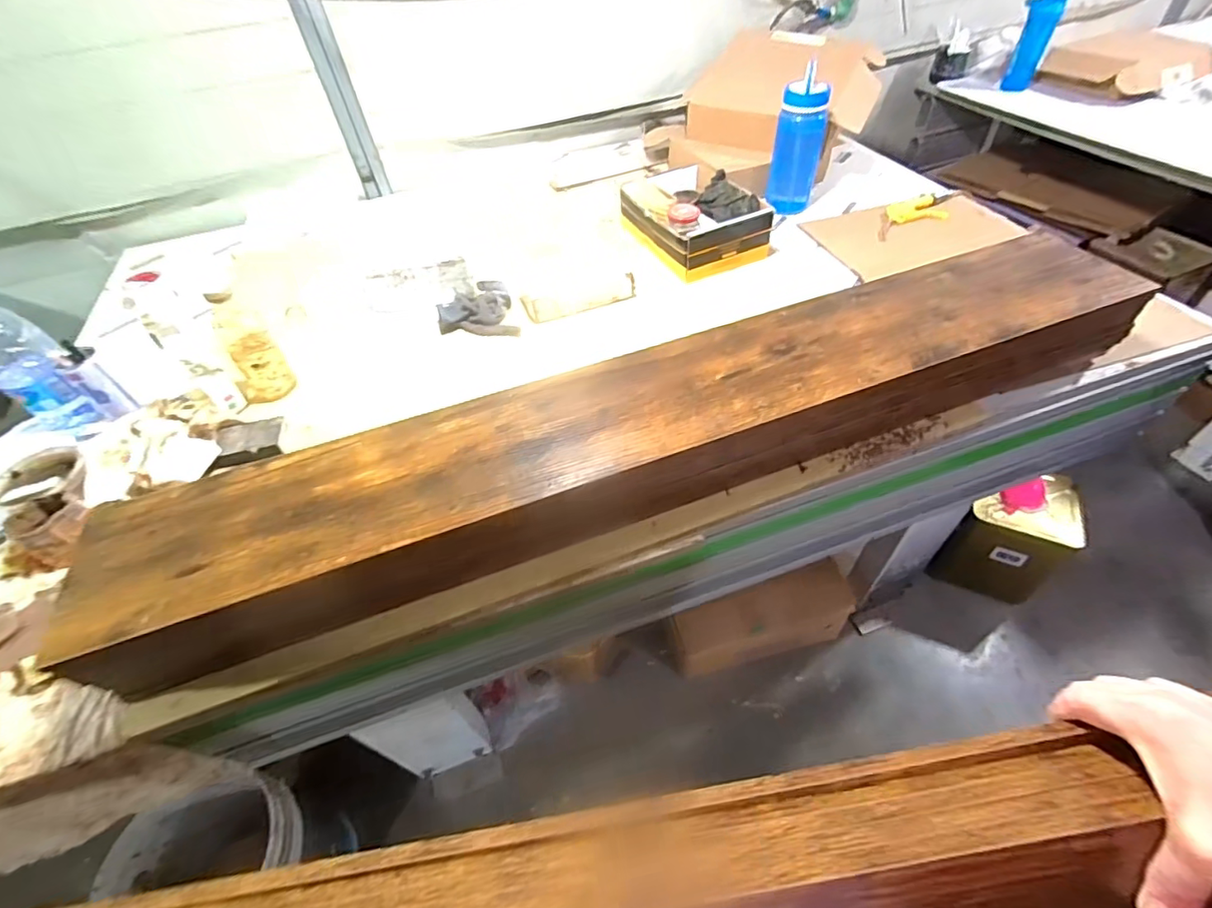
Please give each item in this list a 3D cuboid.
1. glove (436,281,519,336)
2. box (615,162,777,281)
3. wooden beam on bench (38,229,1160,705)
[{"bbox_3d":[-0.254,-0.274,1.028,0.150,0.053,0.138,-14,49,-6],"label":"glove"},{"bbox_3d":[0.170,-0.528,1.181,0.257,0.114,0.332,-25,51,-15],"label":"box"},{"bbox_3d":[0.094,-0.042,0.732,1.382,0.145,0.207,-19,50,-10],"label":"wooden beam on bench"}]

